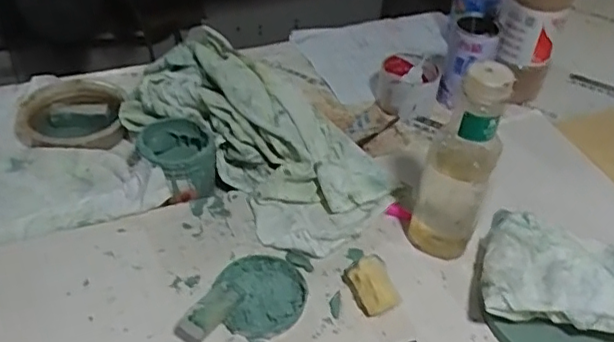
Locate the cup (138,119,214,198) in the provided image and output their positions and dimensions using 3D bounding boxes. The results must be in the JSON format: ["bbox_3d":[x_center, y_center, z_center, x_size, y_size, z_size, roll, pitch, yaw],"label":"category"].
[{"bbox_3d":[-0.137,-0.014,0.637,0.074,0.059,0.083,-9,43,-16],"label":"cup"}]

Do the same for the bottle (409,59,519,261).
[{"bbox_3d":[0.138,-0.001,0.546,0.061,0.201,0.052,24,44,19],"label":"bottle"}]

